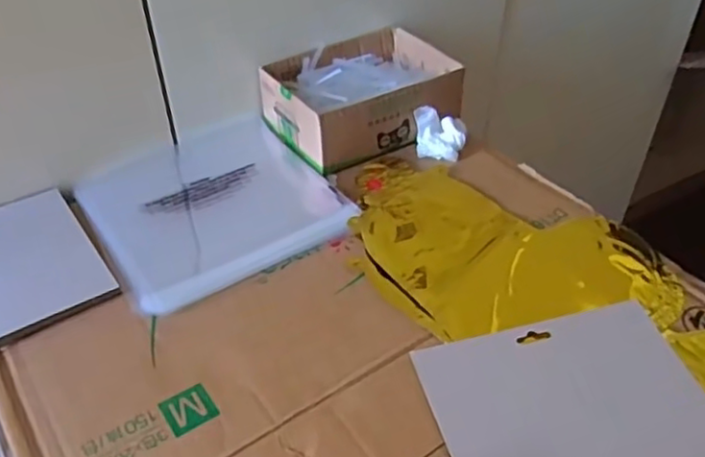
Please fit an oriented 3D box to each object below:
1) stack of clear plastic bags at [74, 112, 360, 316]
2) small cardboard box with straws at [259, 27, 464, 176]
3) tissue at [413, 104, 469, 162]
[{"bbox_3d":[-0.133,-0.030,0.628,0.208,0.010,0.216,-24,47,-24],"label":"stack of clear plastic bags"},{"bbox_3d":[0.011,-0.145,0.725,0.193,0.064,0.143,-21,45,-22],"label":"small cardboard box with straws"},{"bbox_3d":[0.091,-0.098,0.679,0.051,0.032,0.046,0,41,0],"label":"tissue"}]

